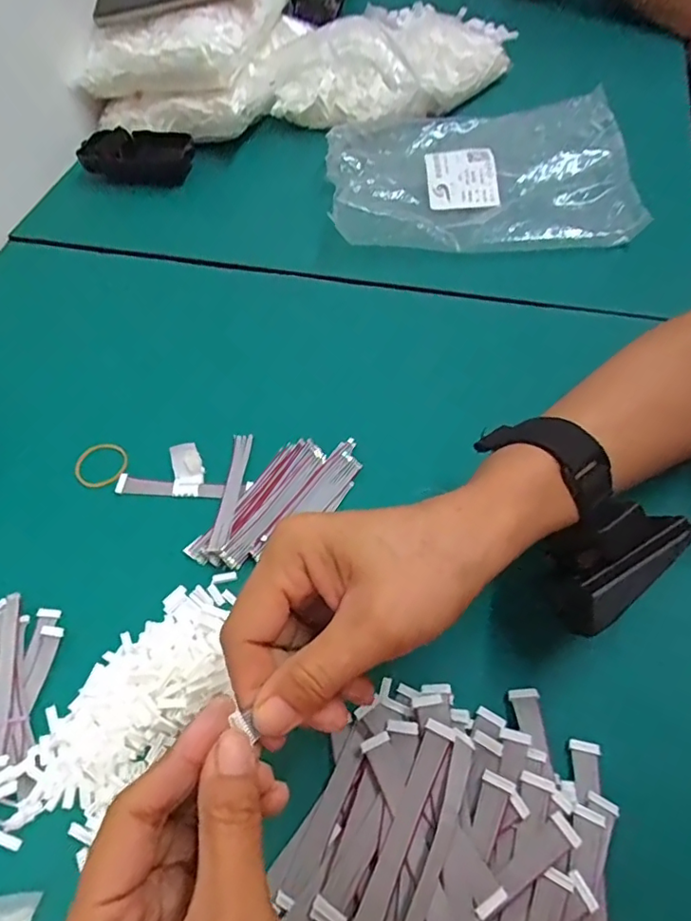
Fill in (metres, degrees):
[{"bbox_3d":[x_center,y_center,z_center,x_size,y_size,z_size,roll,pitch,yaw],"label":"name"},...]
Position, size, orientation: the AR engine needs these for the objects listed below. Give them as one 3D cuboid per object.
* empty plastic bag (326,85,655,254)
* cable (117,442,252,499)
[{"bbox_3d":[0.113,-0.250,0.478,0.246,0.033,0.182,3,58,5],"label":"empty plastic bag"},{"bbox_3d":[-0.103,0.006,0.351,0.085,0.007,0.033,3,94,6],"label":"cable"}]

